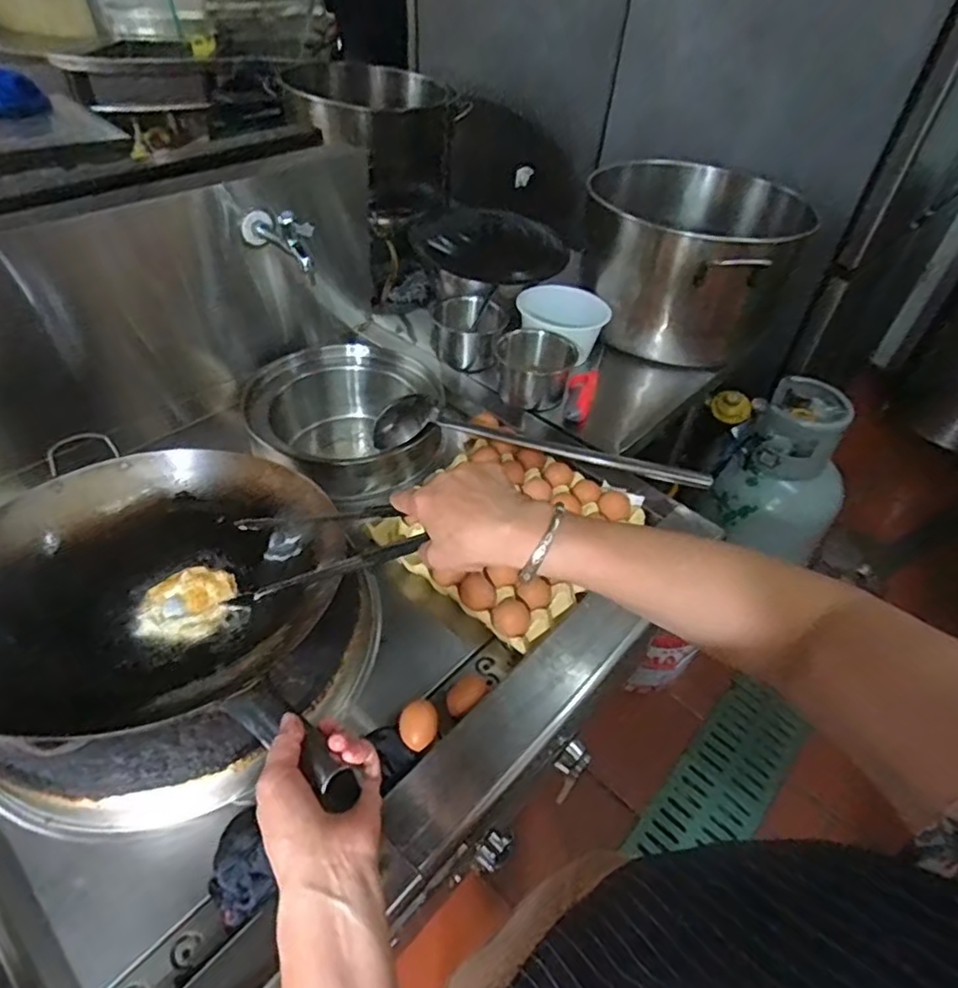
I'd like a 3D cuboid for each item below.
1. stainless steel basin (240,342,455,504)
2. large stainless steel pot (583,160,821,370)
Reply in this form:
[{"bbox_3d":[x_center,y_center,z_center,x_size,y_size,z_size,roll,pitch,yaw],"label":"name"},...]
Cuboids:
[{"bbox_3d":[-0.197,-0.102,0.992,0.245,0.172,0.283,33,50,25],"label":"stainless steel basin"},{"bbox_3d":[0.350,-0.401,1.115,0.330,0.263,0.316,3,44,-3],"label":"large stainless steel pot"}]

